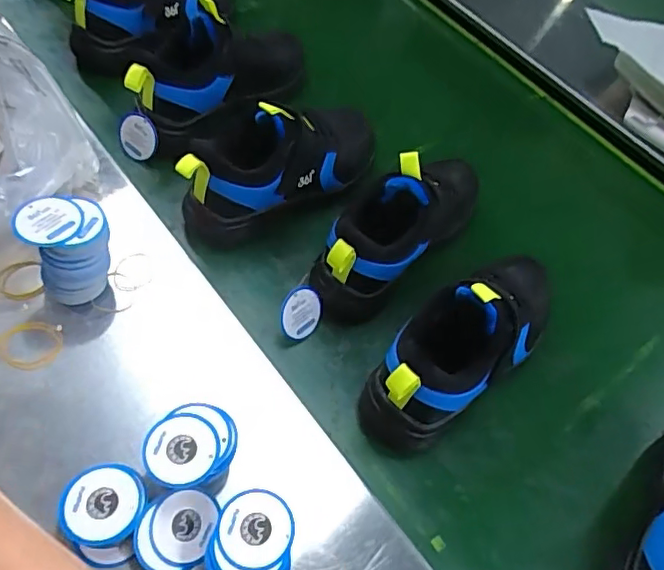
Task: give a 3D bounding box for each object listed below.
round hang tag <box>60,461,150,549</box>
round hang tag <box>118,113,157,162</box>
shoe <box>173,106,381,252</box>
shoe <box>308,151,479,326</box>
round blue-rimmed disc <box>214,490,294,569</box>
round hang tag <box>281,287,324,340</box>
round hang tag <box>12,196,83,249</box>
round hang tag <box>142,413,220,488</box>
[{"bbox_3d":[-0.152,0.145,0.374,0.053,0.008,0.051,5,60,-8],"label":"round hang tag"},{"bbox_3d":[-0.206,-0.158,0.602,0.048,0.045,0.007,-20,20,31],"label":"round hang tag"},{"bbox_3d":[-0.046,-0.133,0.564,0.232,0.101,0.078,-36,66,-21],"label":"shoe"},{"bbox_3d":[0.069,-0.063,0.550,0.088,0.093,0.224,36,64,19],"label":"shoe"},{"bbox_3d":[-0.049,0.157,0.362,0.048,0.004,0.047,5,55,-7],"label":"round blue-rimmed disc"},{"bbox_3d":[-0.028,0.026,0.519,0.007,0.042,0.050,21,79,50],"label":"round hang tag"},{"bbox_3d":[-0.219,-0.049,0.434,0.049,0.006,0.044,-1,65,-12],"label":"round hang tag"},{"bbox_3d":[-0.102,0.111,0.382,0.048,0.007,0.047,5,60,-10],"label":"round hang tag"}]

